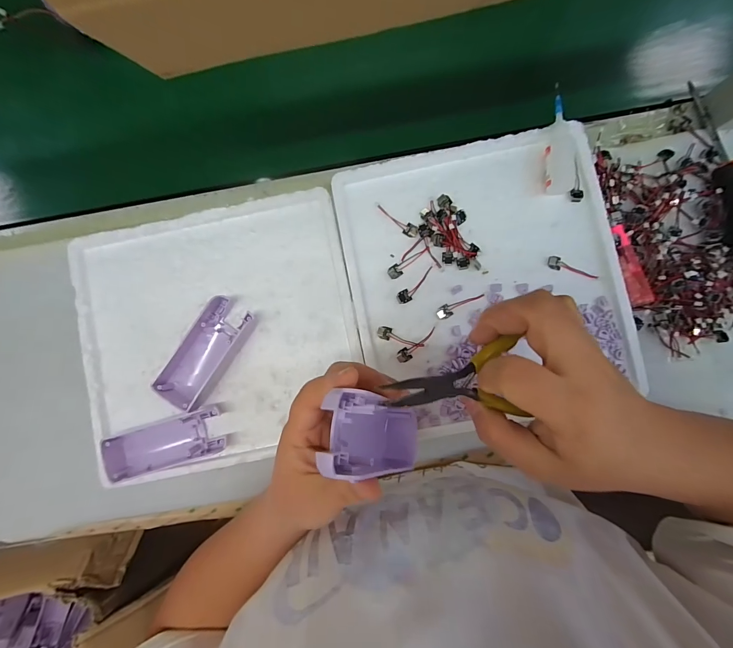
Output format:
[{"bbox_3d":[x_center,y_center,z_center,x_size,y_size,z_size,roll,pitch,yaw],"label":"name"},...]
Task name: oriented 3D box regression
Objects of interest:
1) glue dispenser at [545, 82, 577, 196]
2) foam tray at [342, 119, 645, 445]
[{"bbox_3d":[0.186,-0.175,0.321,0.027,0.016,0.097,1,88,2],"label":"glue dispenser"},{"bbox_3d":[0.112,-0.043,0.322,0.251,0.018,0.265,-11,87,2],"label":"foam tray"}]

